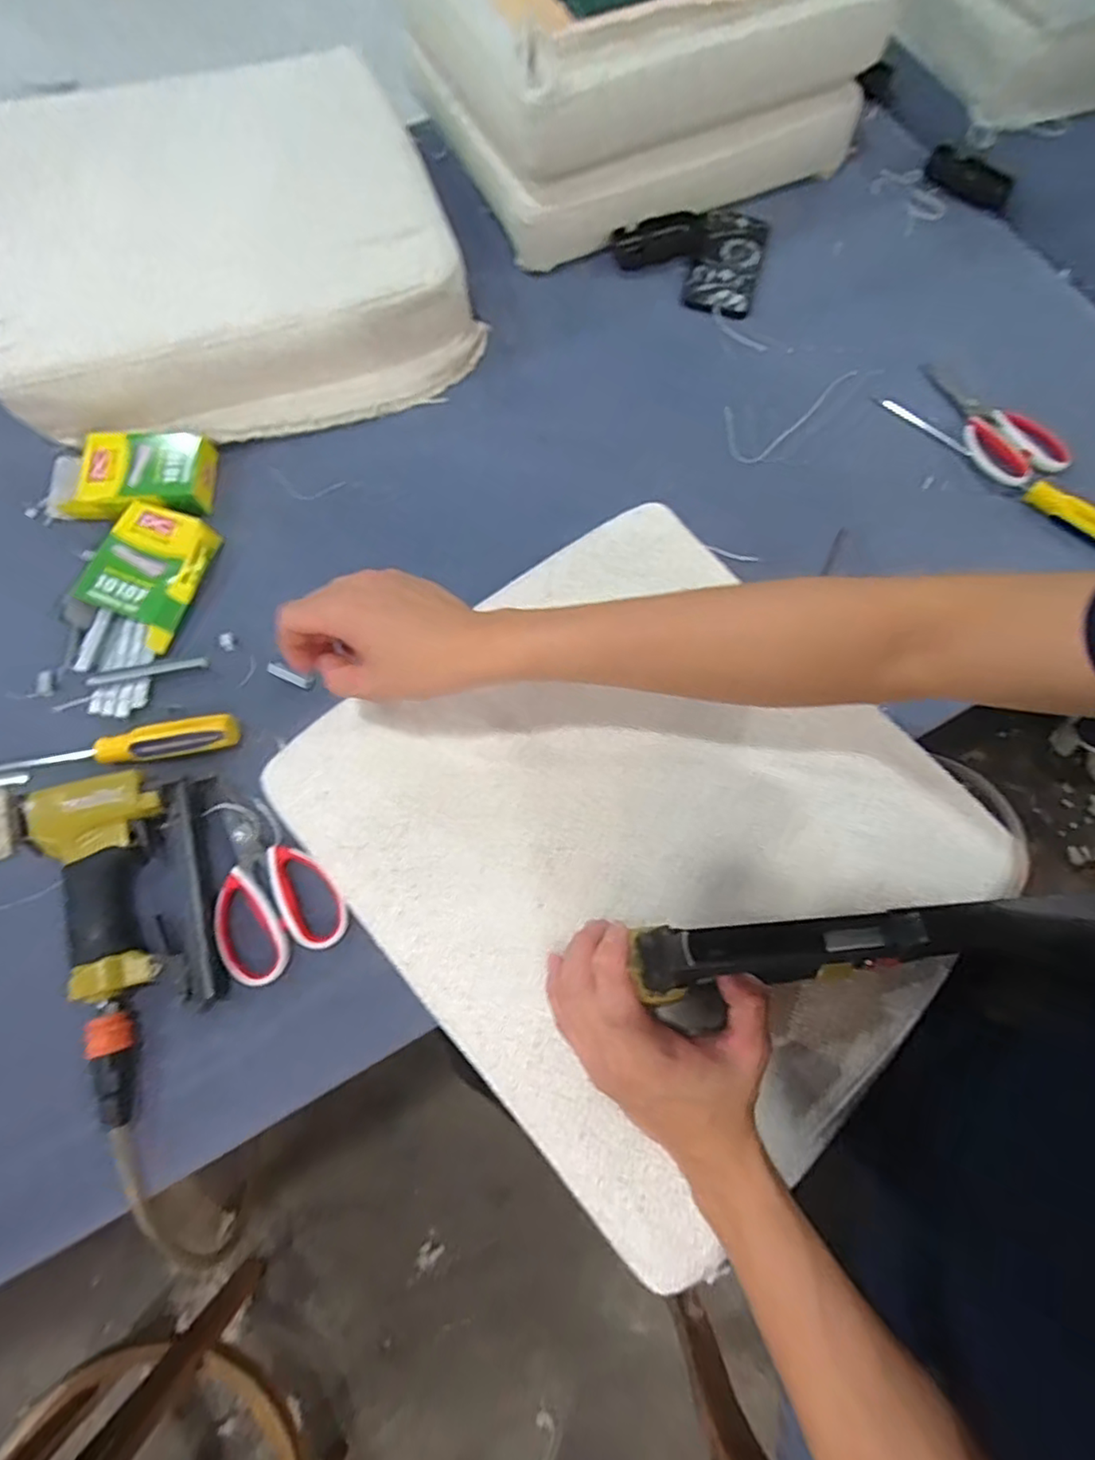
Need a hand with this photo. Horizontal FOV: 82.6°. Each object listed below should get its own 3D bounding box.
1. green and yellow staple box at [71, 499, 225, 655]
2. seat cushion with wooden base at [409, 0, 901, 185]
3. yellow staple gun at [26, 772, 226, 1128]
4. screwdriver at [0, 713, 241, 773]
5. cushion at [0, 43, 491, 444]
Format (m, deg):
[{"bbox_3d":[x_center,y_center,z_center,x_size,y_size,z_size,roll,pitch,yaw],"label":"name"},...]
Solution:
[{"bbox_3d":[-0.376,-0.147,0.589,0.095,0.035,0.126,18,72,5],"label":"green and yellow staple box"},{"bbox_3d":[0.073,-0.846,0.694,0.438,0.088,0.455,-27,74,-10],"label":"seat cushion with wooden base"},{"bbox_3d":[-0.313,0.149,0.489,0.127,0.040,0.255,-22,74,-8],"label":"yellow staple gun"},{"bbox_3d":[-0.412,0.025,0.534,0.285,0.024,0.029,-11,72,-5],"label":"screwdriver"},{"bbox_3d":[-0.356,-0.536,0.680,0.468,0.095,0.465,-18,73,-7],"label":"cushion"}]

